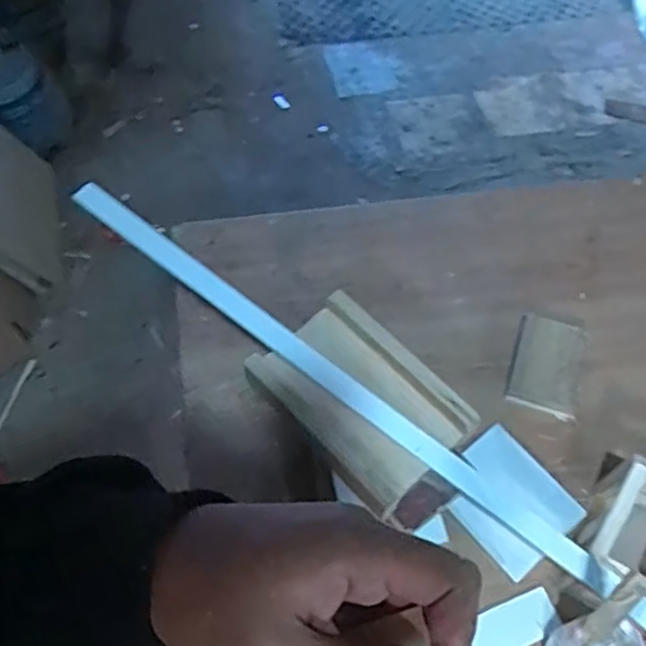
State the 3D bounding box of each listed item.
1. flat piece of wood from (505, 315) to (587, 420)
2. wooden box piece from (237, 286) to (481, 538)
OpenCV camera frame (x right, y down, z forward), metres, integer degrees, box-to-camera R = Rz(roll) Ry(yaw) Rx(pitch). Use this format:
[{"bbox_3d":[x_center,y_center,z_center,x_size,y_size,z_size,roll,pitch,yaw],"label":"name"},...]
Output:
[{"bbox_3d":[0.264,0.048,0.817,0.076,0.016,0.119,17,60,7],"label":"flat piece of wood"},{"bbox_3d":[0.043,0.091,0.693,0.139,0.075,0.228,-38,70,-28],"label":"wooden box piece"}]

